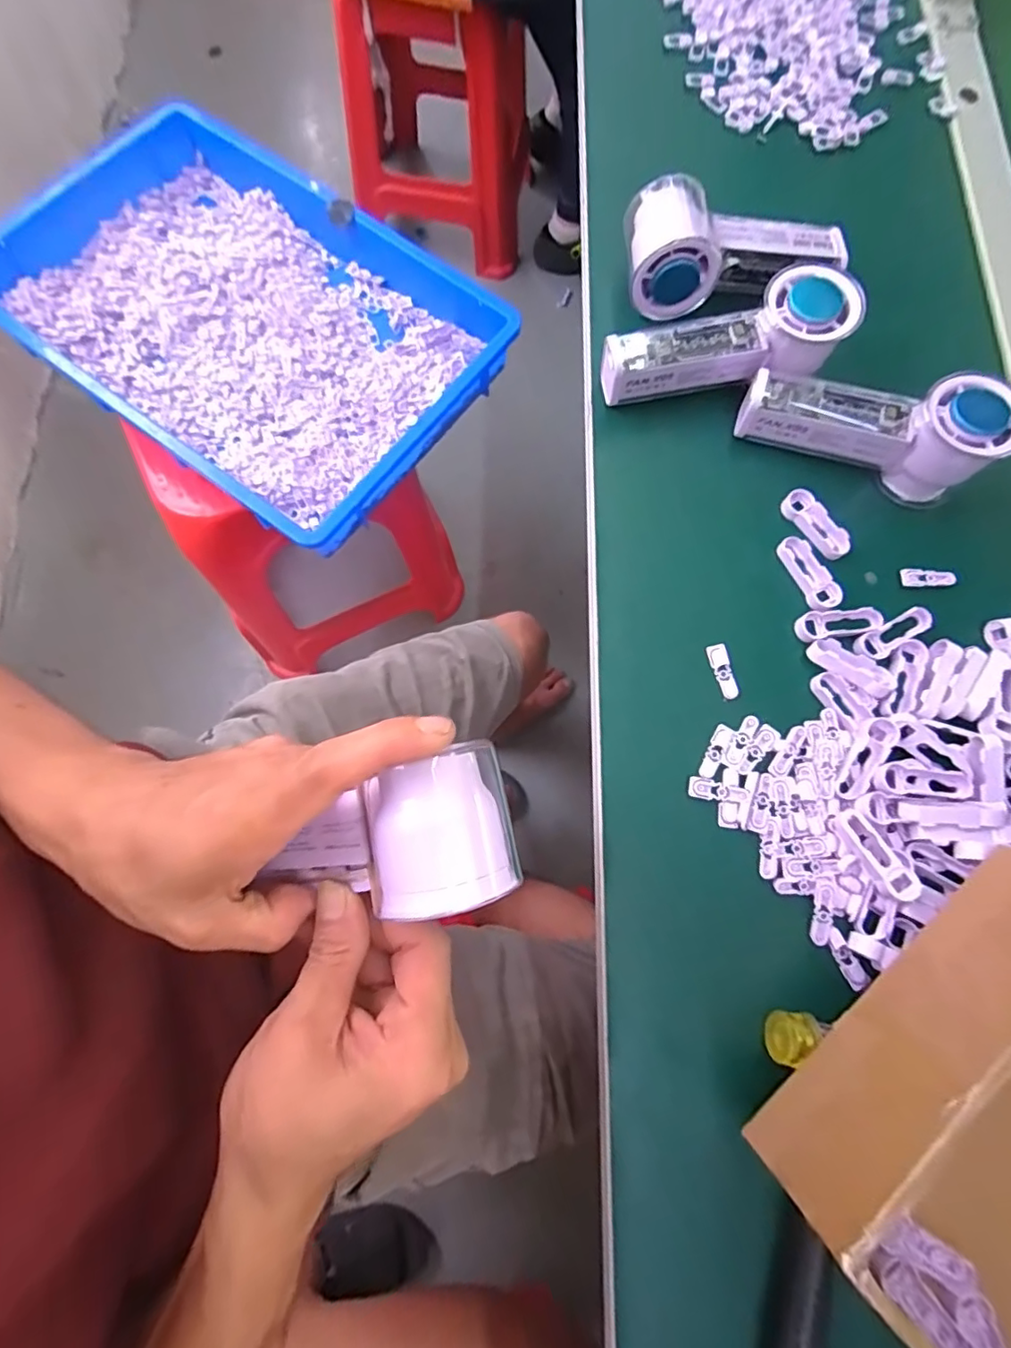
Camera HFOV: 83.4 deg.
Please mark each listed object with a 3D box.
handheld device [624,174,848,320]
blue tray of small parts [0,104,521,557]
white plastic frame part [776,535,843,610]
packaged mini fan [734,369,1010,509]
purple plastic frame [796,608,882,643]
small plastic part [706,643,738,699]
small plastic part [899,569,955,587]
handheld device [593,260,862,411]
[{"bbox_3d":[0.154,-0.298,0.393,0.153,0.051,0.074,-15,77,-5],"label":"handheld device"},{"bbox_3d":[-0.305,-0.419,0.673,0.544,0.064,0.370,36,78,7],"label":"blue tray of small parts"},{"bbox_3d":[0.193,-0.065,0.362,0.021,0.005,0.051,-24,78,-7],"label":"white plastic frame part"},{"bbox_3d":[0.231,-0.162,0.362,0.151,0.065,0.050,22,77,4],"label":"packaged mini fan"},{"bbox_3d":[0.207,-0.033,0.354,0.050,0.010,0.019,-10,76,-4],"label":"purple plastic frame"},{"bbox_3d":[0.132,-0.002,0.344,0.011,0.004,0.034,-10,76,-4],"label":"small plastic part"},{"bbox_3d":[0.272,-0.062,0.364,0.033,0.004,0.012,-1,76,-1],"label":"small plastic part"},{"bbox_3d":[0.141,-0.213,0.366,0.158,0.047,0.055,-12,76,10],"label":"handheld device"}]

